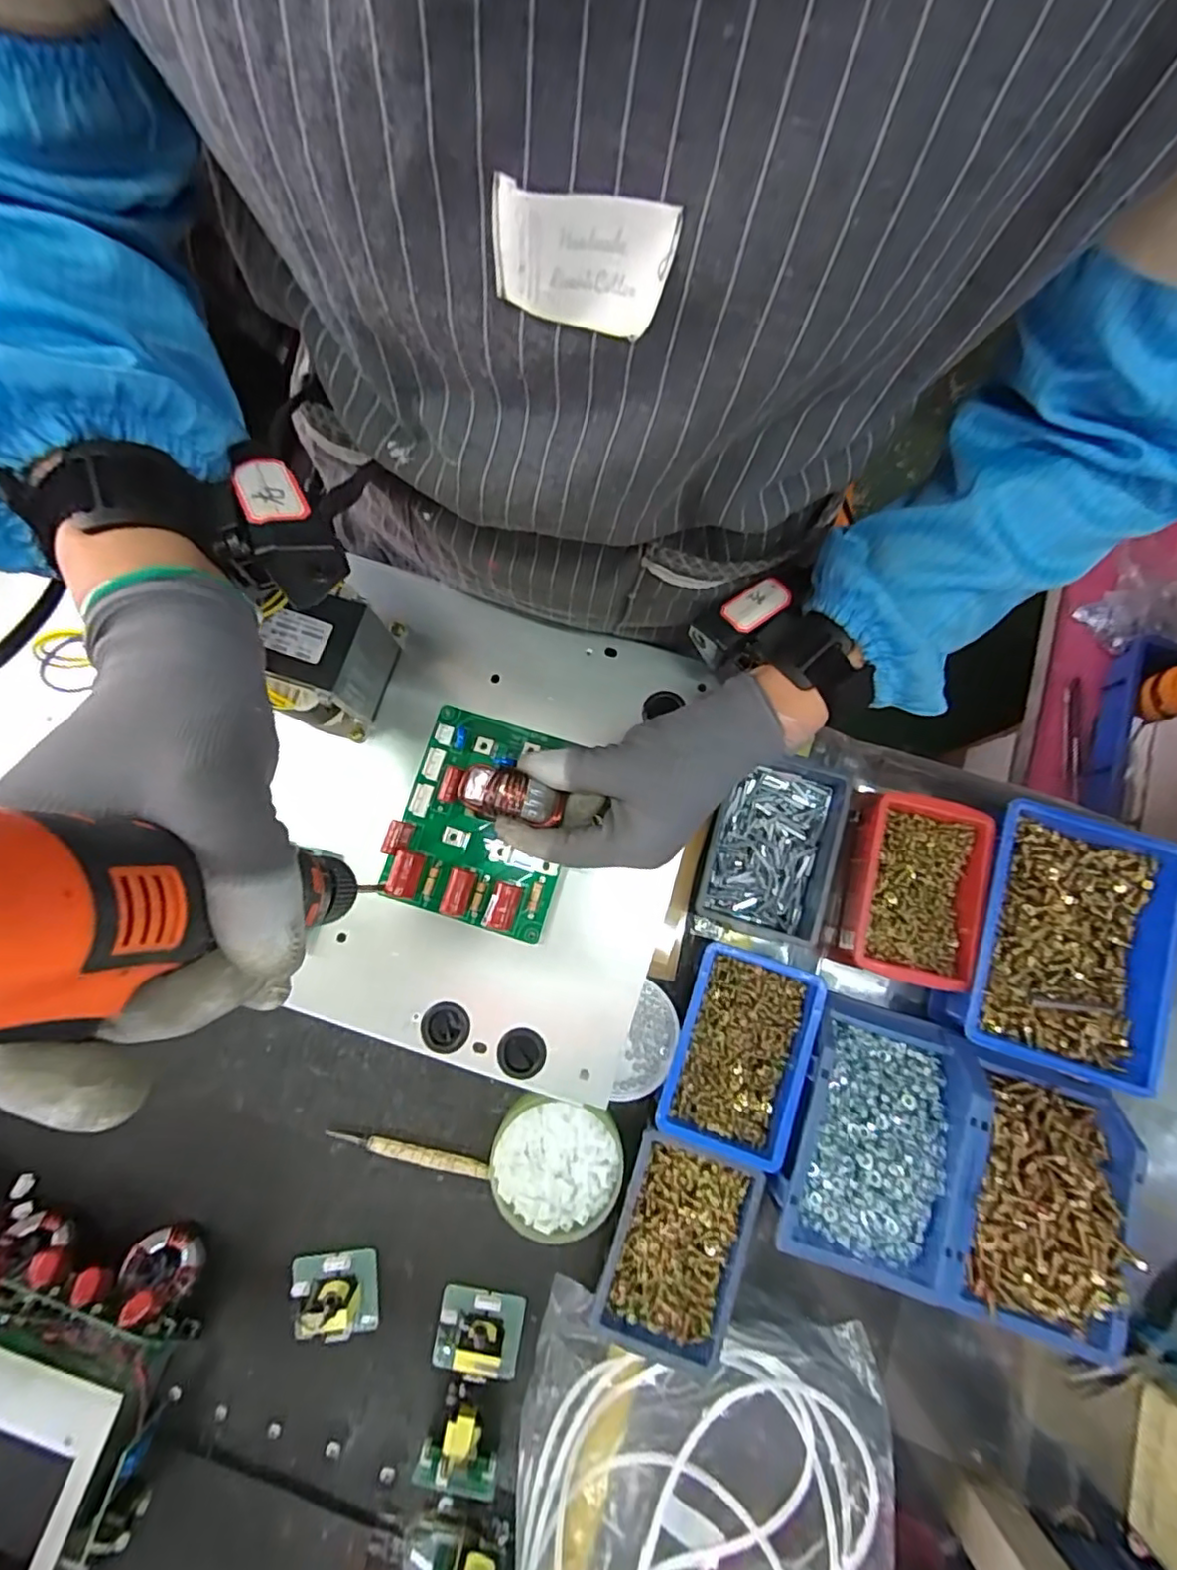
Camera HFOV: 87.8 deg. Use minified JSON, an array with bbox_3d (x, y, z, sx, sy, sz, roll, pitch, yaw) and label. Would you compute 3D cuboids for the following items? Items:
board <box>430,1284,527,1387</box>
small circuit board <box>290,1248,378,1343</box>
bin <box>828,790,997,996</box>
[{"bbox_3d":[-0.085,0.423,0.465,0.067,0.034,0.054,9,79,1],"label":"board"},{"bbox_3d":[-0.198,0.394,0.462,0.064,0.042,0.054,-1,79,-1],"label":"small circuit board"},{"bbox_3d":[0.272,0.087,0.520,0.095,0.050,0.151,16,79,2],"label":"bin"}]

